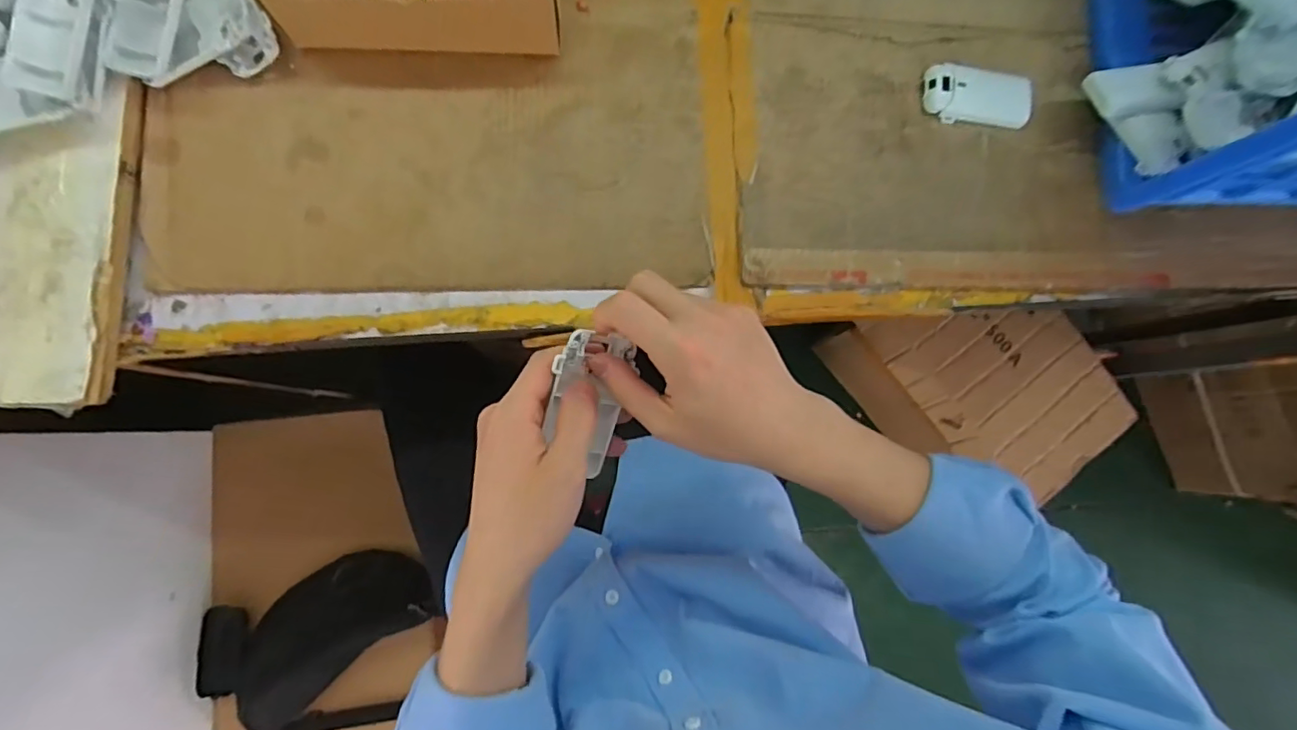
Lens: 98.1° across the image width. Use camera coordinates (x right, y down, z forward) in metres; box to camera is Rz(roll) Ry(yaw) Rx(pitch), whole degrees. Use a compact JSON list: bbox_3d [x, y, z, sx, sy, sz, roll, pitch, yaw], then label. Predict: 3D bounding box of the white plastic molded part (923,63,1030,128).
[{"bbox_3d":[0.278,-0.230,0.477,0.088,0.017,0.049,5,84,-4],"label":"white plastic molded part"}]

